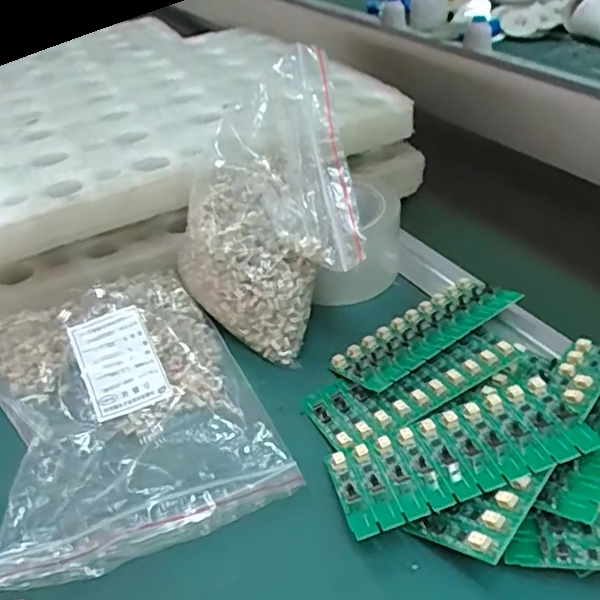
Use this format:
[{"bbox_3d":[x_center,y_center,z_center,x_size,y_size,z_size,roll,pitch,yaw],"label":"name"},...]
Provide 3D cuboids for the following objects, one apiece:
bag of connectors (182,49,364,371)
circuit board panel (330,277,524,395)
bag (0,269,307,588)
[{"bbox_3d":[-0.031,-0.057,0.404,0.120,0.162,0.129,-9,39,-6],"label":"bag of connectors"},{"bbox_3d":[0.088,0.022,0.411,0.134,0.020,0.052,-25,44,-24],"label":"circuit board panel"},{"bbox_3d":[-0.117,0.062,0.380,0.159,0.029,0.215,-18,41,-16],"label":"bag"}]

